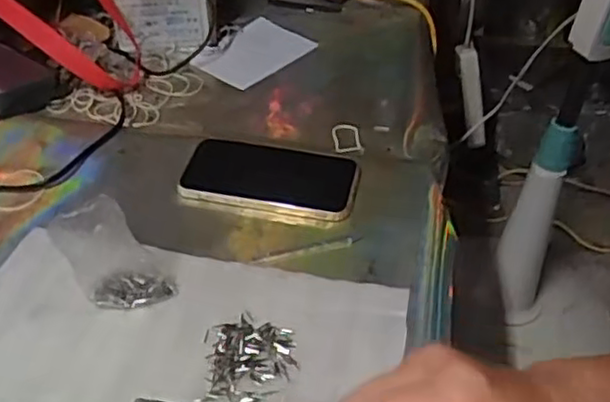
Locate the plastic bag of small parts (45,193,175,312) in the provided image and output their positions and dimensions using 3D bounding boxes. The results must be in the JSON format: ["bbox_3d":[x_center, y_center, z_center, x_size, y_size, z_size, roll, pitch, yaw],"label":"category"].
[{"bbox_3d":[-0.135,0.040,0.470,0.049,0.095,0.030,-15,41,14],"label":"plastic bag of small parts"}]

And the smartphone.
[{"bbox_3d":[-0.031,-0.019,0.590,0.152,0.018,0.075,9,42,9],"label":"smartphone"}]

